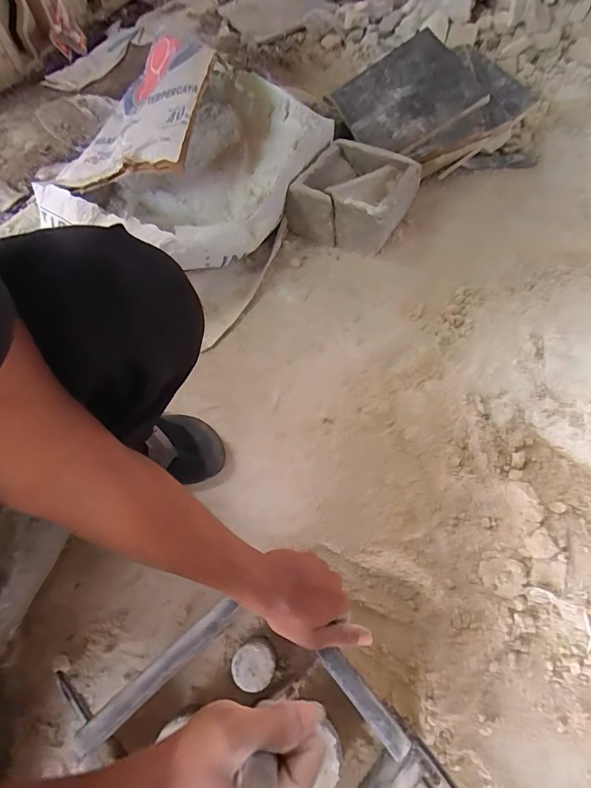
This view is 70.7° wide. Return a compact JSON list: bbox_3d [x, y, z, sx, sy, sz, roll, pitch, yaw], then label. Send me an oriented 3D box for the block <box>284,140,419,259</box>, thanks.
[{"bbox_3d":[0.115,-0.389,0.820,0.200,0.097,0.192,24,67,13],"label":"block"}]

